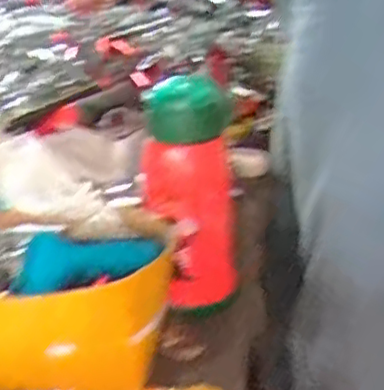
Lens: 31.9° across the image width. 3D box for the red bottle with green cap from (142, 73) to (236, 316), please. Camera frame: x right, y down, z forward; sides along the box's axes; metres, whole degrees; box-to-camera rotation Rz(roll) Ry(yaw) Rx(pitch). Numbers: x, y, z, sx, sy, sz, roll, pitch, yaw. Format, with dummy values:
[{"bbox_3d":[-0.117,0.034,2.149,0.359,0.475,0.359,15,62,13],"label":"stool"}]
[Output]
[{"bbox_3d":[-0.002,0.008,0.611,0.081,0.212,0.080,2,23,0],"label":"red bottle with green cap"}]

